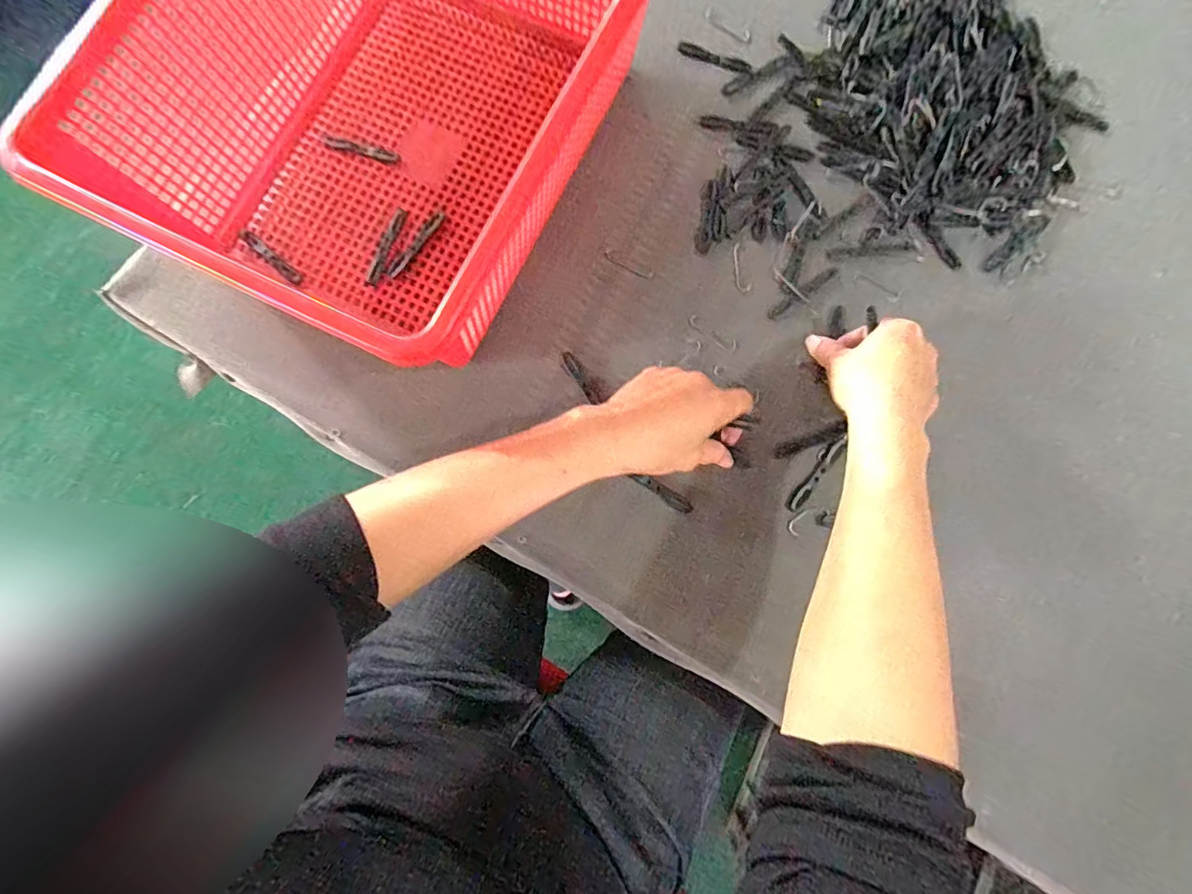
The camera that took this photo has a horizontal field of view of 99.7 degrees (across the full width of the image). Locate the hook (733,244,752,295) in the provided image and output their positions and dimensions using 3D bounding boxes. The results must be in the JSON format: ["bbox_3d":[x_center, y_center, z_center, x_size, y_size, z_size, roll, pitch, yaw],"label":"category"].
[{"bbox_3d":[0.117,-0.145,0.409,0.012,0.004,0.044,-14,80,-2],"label":"hook"}]

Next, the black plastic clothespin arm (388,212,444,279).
[{"bbox_3d":[-0.147,-0.166,0.412,0.009,0.004,0.067,35,82,6],"label":"black plastic clothespin arm"}]

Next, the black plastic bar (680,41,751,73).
[{"bbox_3d":[0.107,-0.349,0.449,0.066,0.004,0.014,18,80,3],"label":"black plastic bar"}]

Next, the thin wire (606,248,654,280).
[{"bbox_3d":[0.027,-0.150,0.414,0.044,0.004,0.009,28,81,5],"label":"thin wire"}]

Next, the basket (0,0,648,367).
[{"bbox_3d":[-0.146,-0.268,0.369,0.308,0.122,0.377,25,81,5],"label":"basket"}]

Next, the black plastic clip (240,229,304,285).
[{"bbox_3d":[-0.265,-0.155,0.411,0.068,0.004,0.010,40,82,7],"label":"black plastic clip"}]

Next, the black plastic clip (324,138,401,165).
[{"bbox_3d":[-0.199,-0.254,0.431,0.069,0.005,0.013,17,80,3],"label":"black plastic clip"}]

